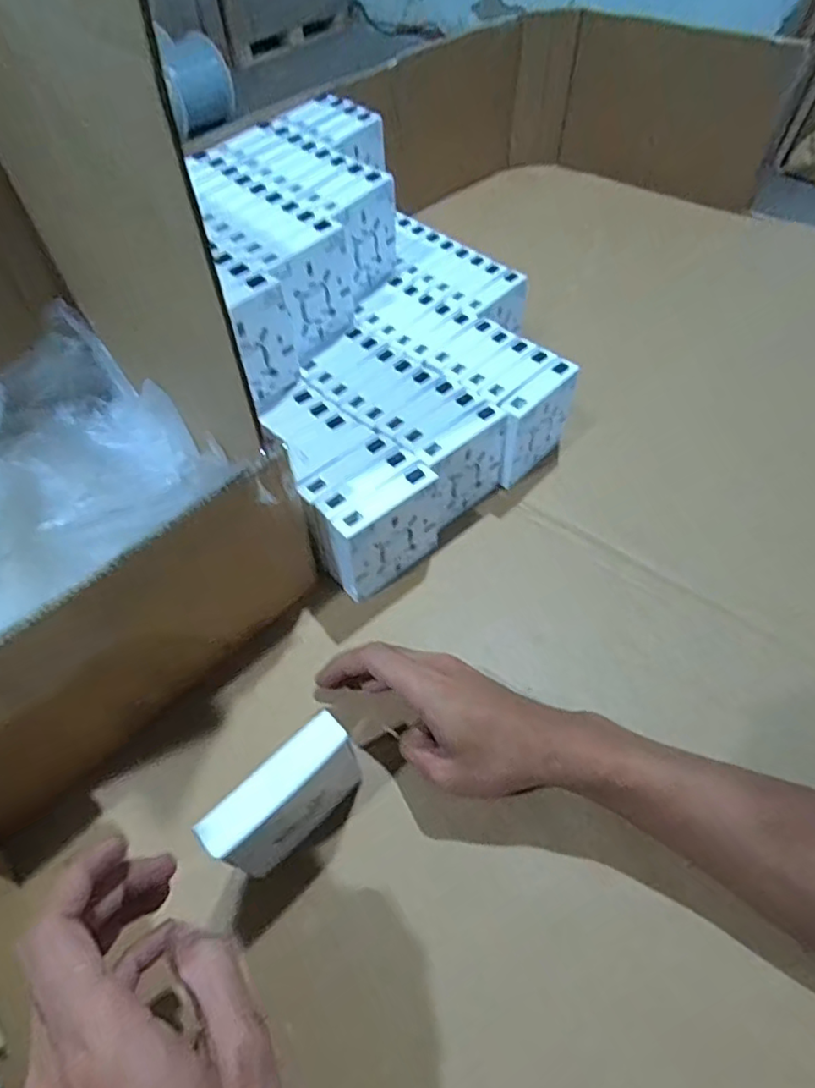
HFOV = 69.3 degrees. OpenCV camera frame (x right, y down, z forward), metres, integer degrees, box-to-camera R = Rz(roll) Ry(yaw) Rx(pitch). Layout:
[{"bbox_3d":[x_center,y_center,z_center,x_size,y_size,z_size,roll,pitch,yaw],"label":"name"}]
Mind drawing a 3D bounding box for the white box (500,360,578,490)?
[{"bbox_3d":[0.110,-0.104,0.517,0.025,0.088,0.080,37,63,24],"label":"white box"}]

